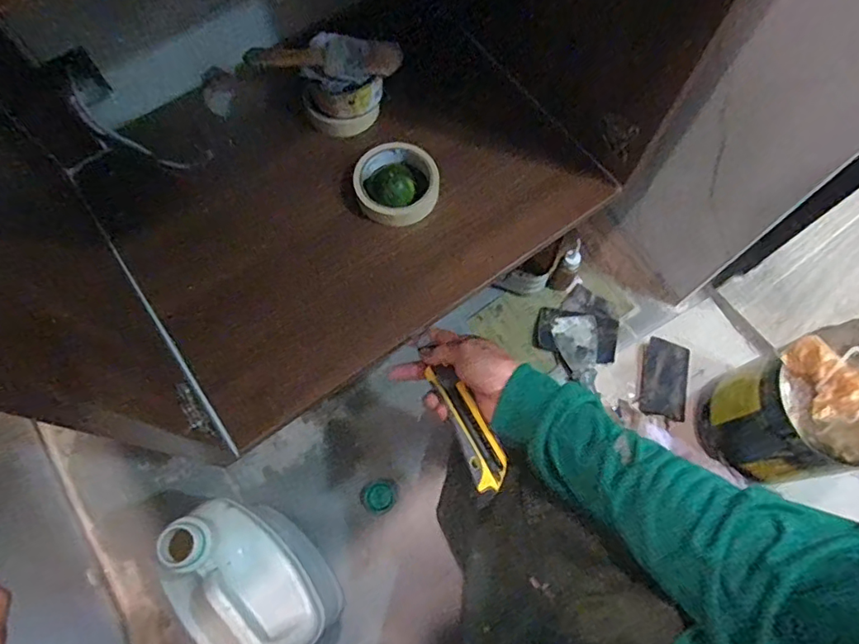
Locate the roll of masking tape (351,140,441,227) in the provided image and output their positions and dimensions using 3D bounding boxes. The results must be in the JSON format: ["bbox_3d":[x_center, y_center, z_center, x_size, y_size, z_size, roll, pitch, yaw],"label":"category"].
[{"bbox_3d":[-0.039,-0.155,0.606,0.100,0.032,0.092,0,70,-1],"label":"roll of masking tape"}]

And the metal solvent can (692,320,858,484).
[{"bbox_3d":[0.442,0.101,0.631,0.130,0.289,0.143,0,70,-1],"label":"metal solvent can"}]

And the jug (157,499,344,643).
[{"bbox_3d":[-0.185,0.284,0.587,0.112,0.244,0.173,-42,76,-14],"label":"jug"}]

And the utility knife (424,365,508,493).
[{"bbox_3d":[0.040,0.102,0.527,0.035,0.019,0.129,-20,60,-8],"label":"utility knife"}]

